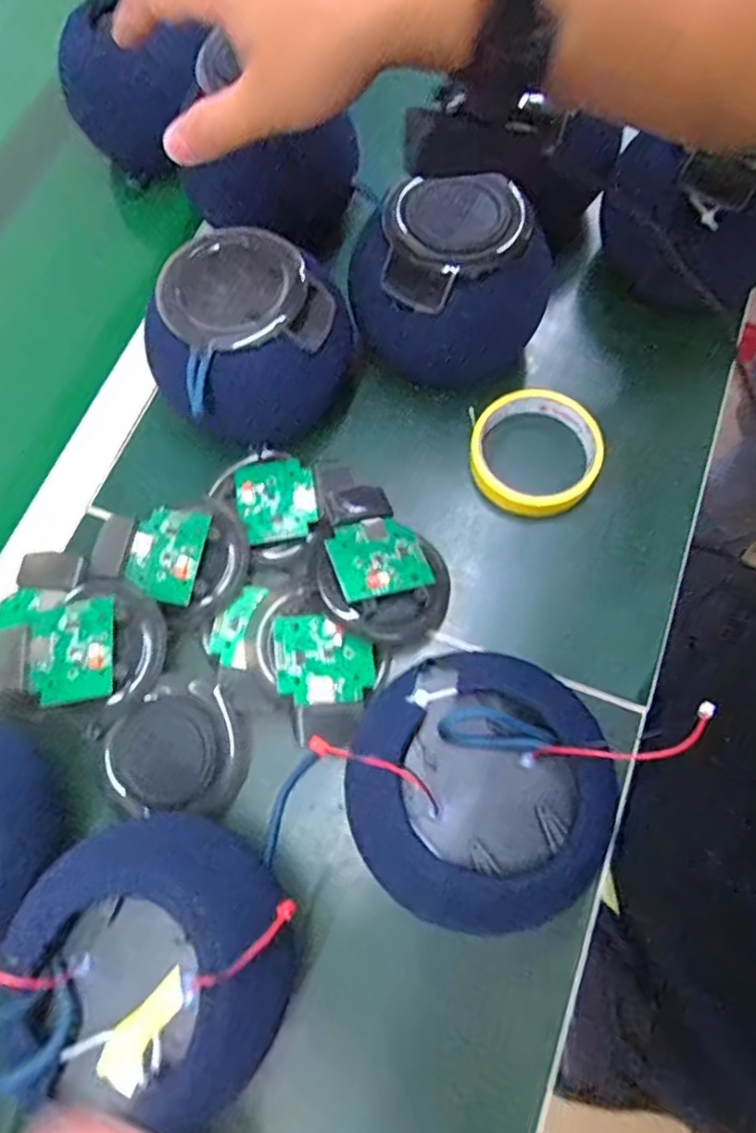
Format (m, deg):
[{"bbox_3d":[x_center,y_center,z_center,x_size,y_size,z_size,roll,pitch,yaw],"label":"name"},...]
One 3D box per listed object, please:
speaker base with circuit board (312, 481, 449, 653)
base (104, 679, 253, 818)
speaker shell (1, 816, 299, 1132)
[{"bbox_3d":[-0.002,0.002,0.427,0.082,0.041,0.106,-43,73,-13],"label":"speaker base with circuit board"},{"bbox_3d":[-0.121,0.110,0.389,0.085,0.016,0.075,-1,69,2],"label":"base"},{"bbox_3d":[-0.103,0.188,0.312,0.113,0.083,0.116,-1,69,2],"label":"speaker shell"}]

